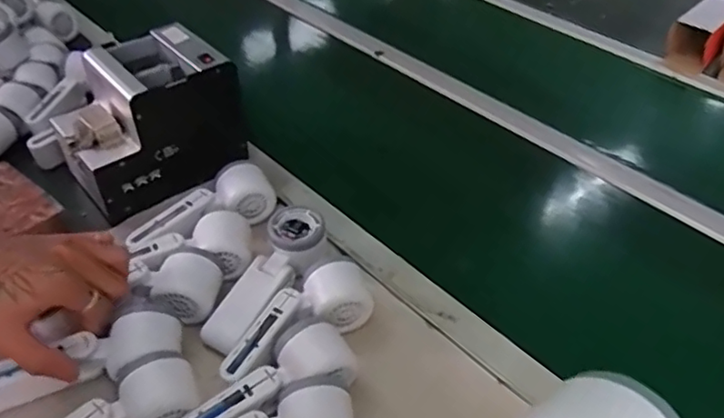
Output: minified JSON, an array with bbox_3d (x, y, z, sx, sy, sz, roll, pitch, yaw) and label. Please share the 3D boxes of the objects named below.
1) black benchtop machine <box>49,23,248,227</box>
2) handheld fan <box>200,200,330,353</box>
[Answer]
[{"bbox_3d":[-0.253,-0.105,0.707,0.190,0.151,0.125,-28,50,-31],"label":"black benchtop machine"},{"bbox_3d":[-0.090,0.065,0.590,0.061,0.042,0.169,20,44,18],"label":"handheld fan"}]

